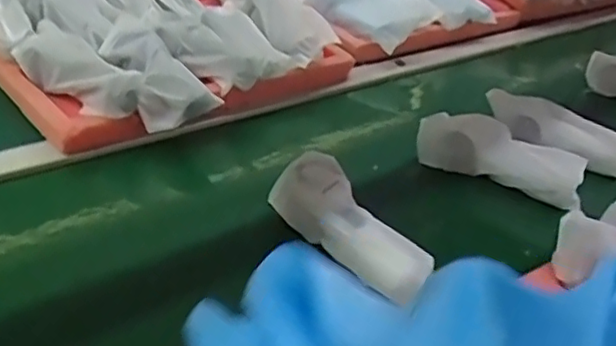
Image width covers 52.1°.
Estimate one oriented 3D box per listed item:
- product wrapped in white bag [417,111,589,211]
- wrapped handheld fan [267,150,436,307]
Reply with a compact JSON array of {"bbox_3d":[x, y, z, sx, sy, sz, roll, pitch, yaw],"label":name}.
[{"bbox_3d":[0.225,-0.023,0.736,0.187,0.069,0.047,20,36,19],"label":"product wrapped in white bag"},{"bbox_3d":[0.036,0.055,0.598,0.179,0.066,0.060,39,44,23],"label":"wrapped handheld fan"}]

